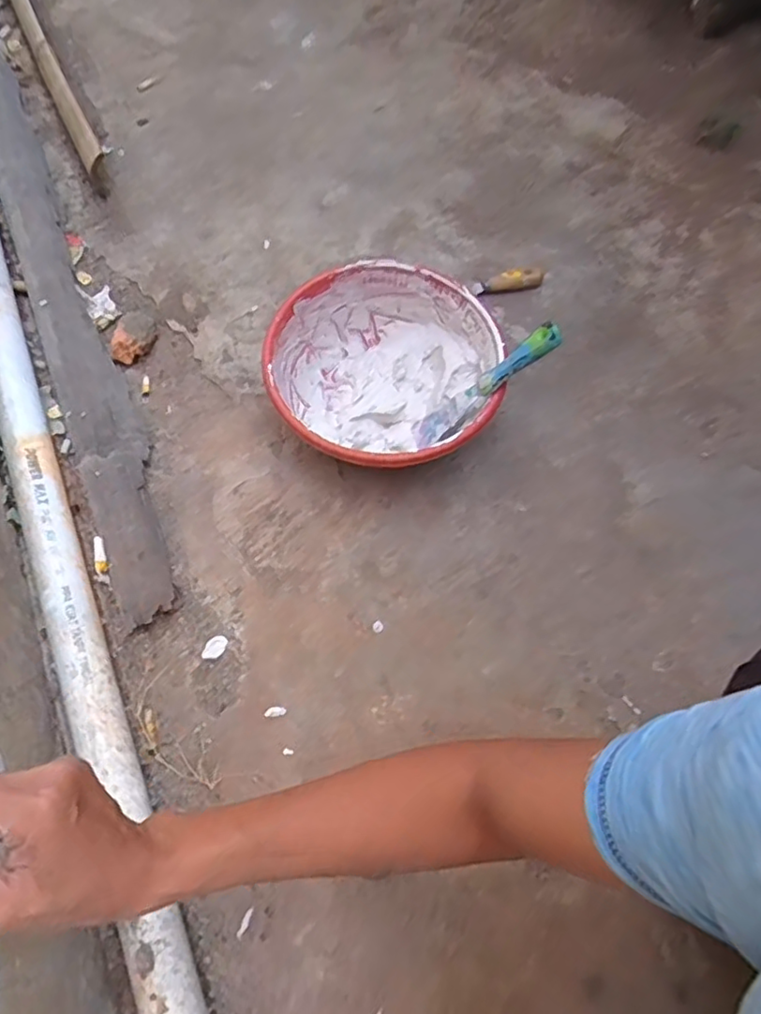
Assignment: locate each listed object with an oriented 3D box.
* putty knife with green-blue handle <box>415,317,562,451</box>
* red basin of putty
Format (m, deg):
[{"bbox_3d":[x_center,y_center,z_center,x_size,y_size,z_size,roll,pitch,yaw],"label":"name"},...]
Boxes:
[{"bbox_3d":[0.110,-0.125,0.658,0.030,0.190,0.043,6,57,-45],"label":"putty knife with green-blue handle"},{"bbox_3d":[0.001,-0.144,0.711,0.245,0.107,0.247,1,65,-2],"label":"red basin of putty"}]

